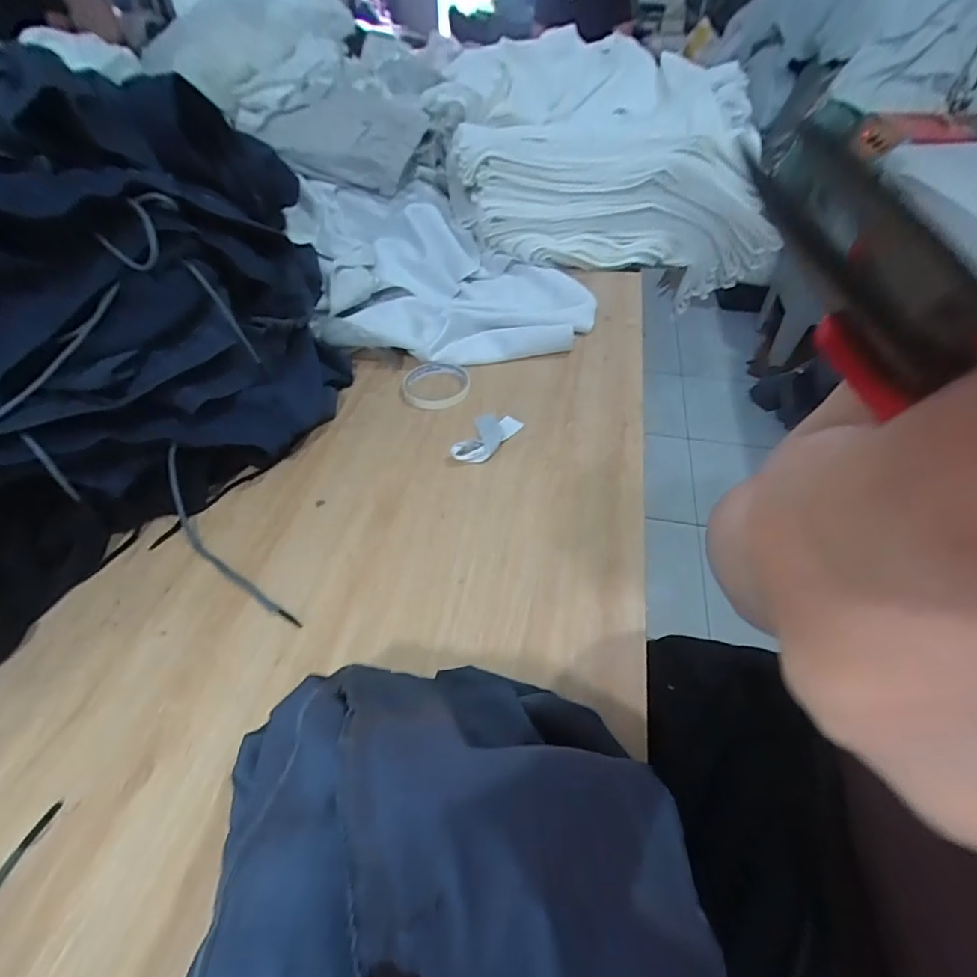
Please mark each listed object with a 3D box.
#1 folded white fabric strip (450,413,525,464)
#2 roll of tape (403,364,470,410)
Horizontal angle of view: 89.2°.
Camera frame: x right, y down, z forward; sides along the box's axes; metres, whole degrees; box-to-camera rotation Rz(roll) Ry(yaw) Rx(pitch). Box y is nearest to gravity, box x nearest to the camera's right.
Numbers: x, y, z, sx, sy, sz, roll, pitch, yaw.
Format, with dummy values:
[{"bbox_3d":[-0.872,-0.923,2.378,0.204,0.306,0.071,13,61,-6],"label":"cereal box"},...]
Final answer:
[{"bbox_3d":[-0.001,-0.064,0.581,0.057,0.019,0.092,15,50,15],"label":"folded white fabric strip"},{"bbox_3d":[-0.069,-0.136,0.651,0.087,0.011,0.087,-1,47,1],"label":"roll of tape"}]

